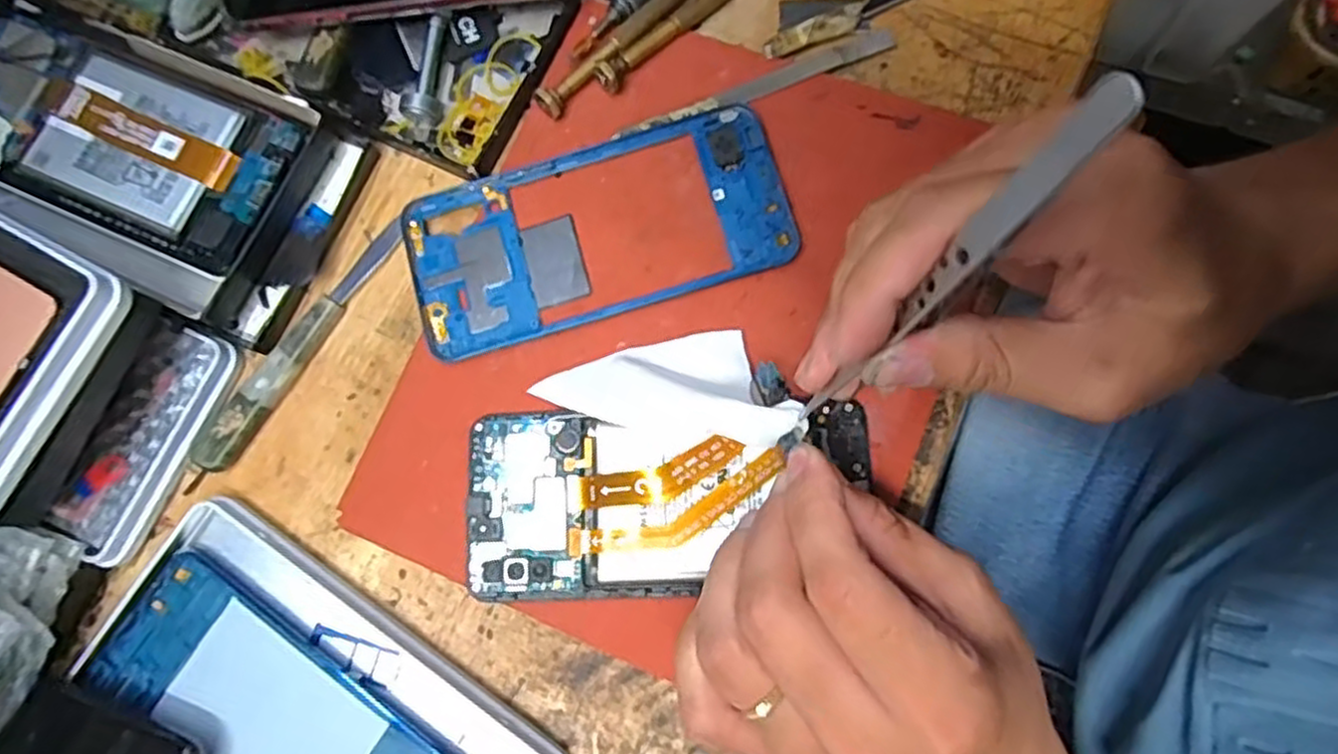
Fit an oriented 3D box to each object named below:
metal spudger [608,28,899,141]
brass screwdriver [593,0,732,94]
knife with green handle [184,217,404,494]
[{"bbox_3d":[0.038,-0.125,0.324,0.126,0.004,0.011,-22,78,-1],"label":"metal spudger"},{"bbox_3d":[0.011,-0.162,0.331,0.106,0.010,0.011,-41,79,-5],"label":"brass screwdriver"},{"bbox_3d":[-0.156,-0.011,0.317,0.015,0.008,0.133,34,83,10],"label":"knife with green handle"}]

